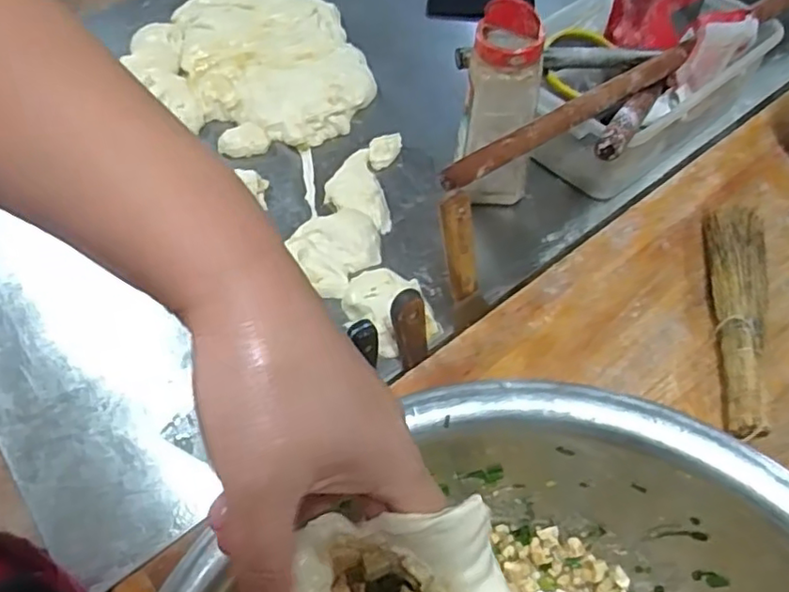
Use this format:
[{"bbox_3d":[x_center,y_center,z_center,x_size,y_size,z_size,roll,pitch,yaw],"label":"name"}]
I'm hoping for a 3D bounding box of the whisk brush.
[{"bbox_3d":[0.332,0.015,0.597,0.048,0.044,0.261,11,57,8],"label":"whisk brush"}]

